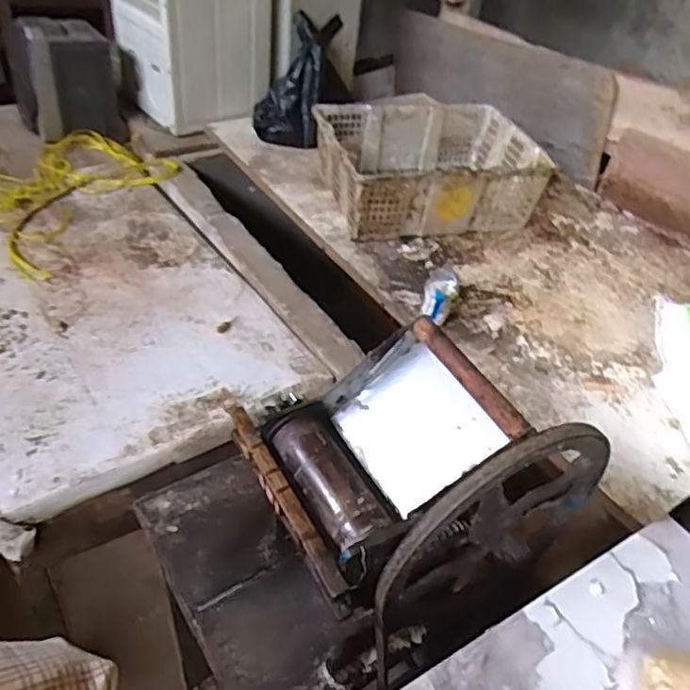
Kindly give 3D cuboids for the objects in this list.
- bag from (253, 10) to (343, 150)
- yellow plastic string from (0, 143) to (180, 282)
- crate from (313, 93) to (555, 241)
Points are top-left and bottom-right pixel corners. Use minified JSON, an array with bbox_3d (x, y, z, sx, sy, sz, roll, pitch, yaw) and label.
[{"bbox_3d":[-0.119,-0.689,1.578,0.189,0.346,0.118,20,4,16],"label":"bag"},{"bbox_3d":[-0.740,-0.444,1.475,0.808,0.052,0.486,33,48,26],"label":"yellow plastic string"},{"bbox_3d":[0.184,-0.413,1.436,0.474,0.165,0.341,-8,44,-17],"label":"crate"}]

